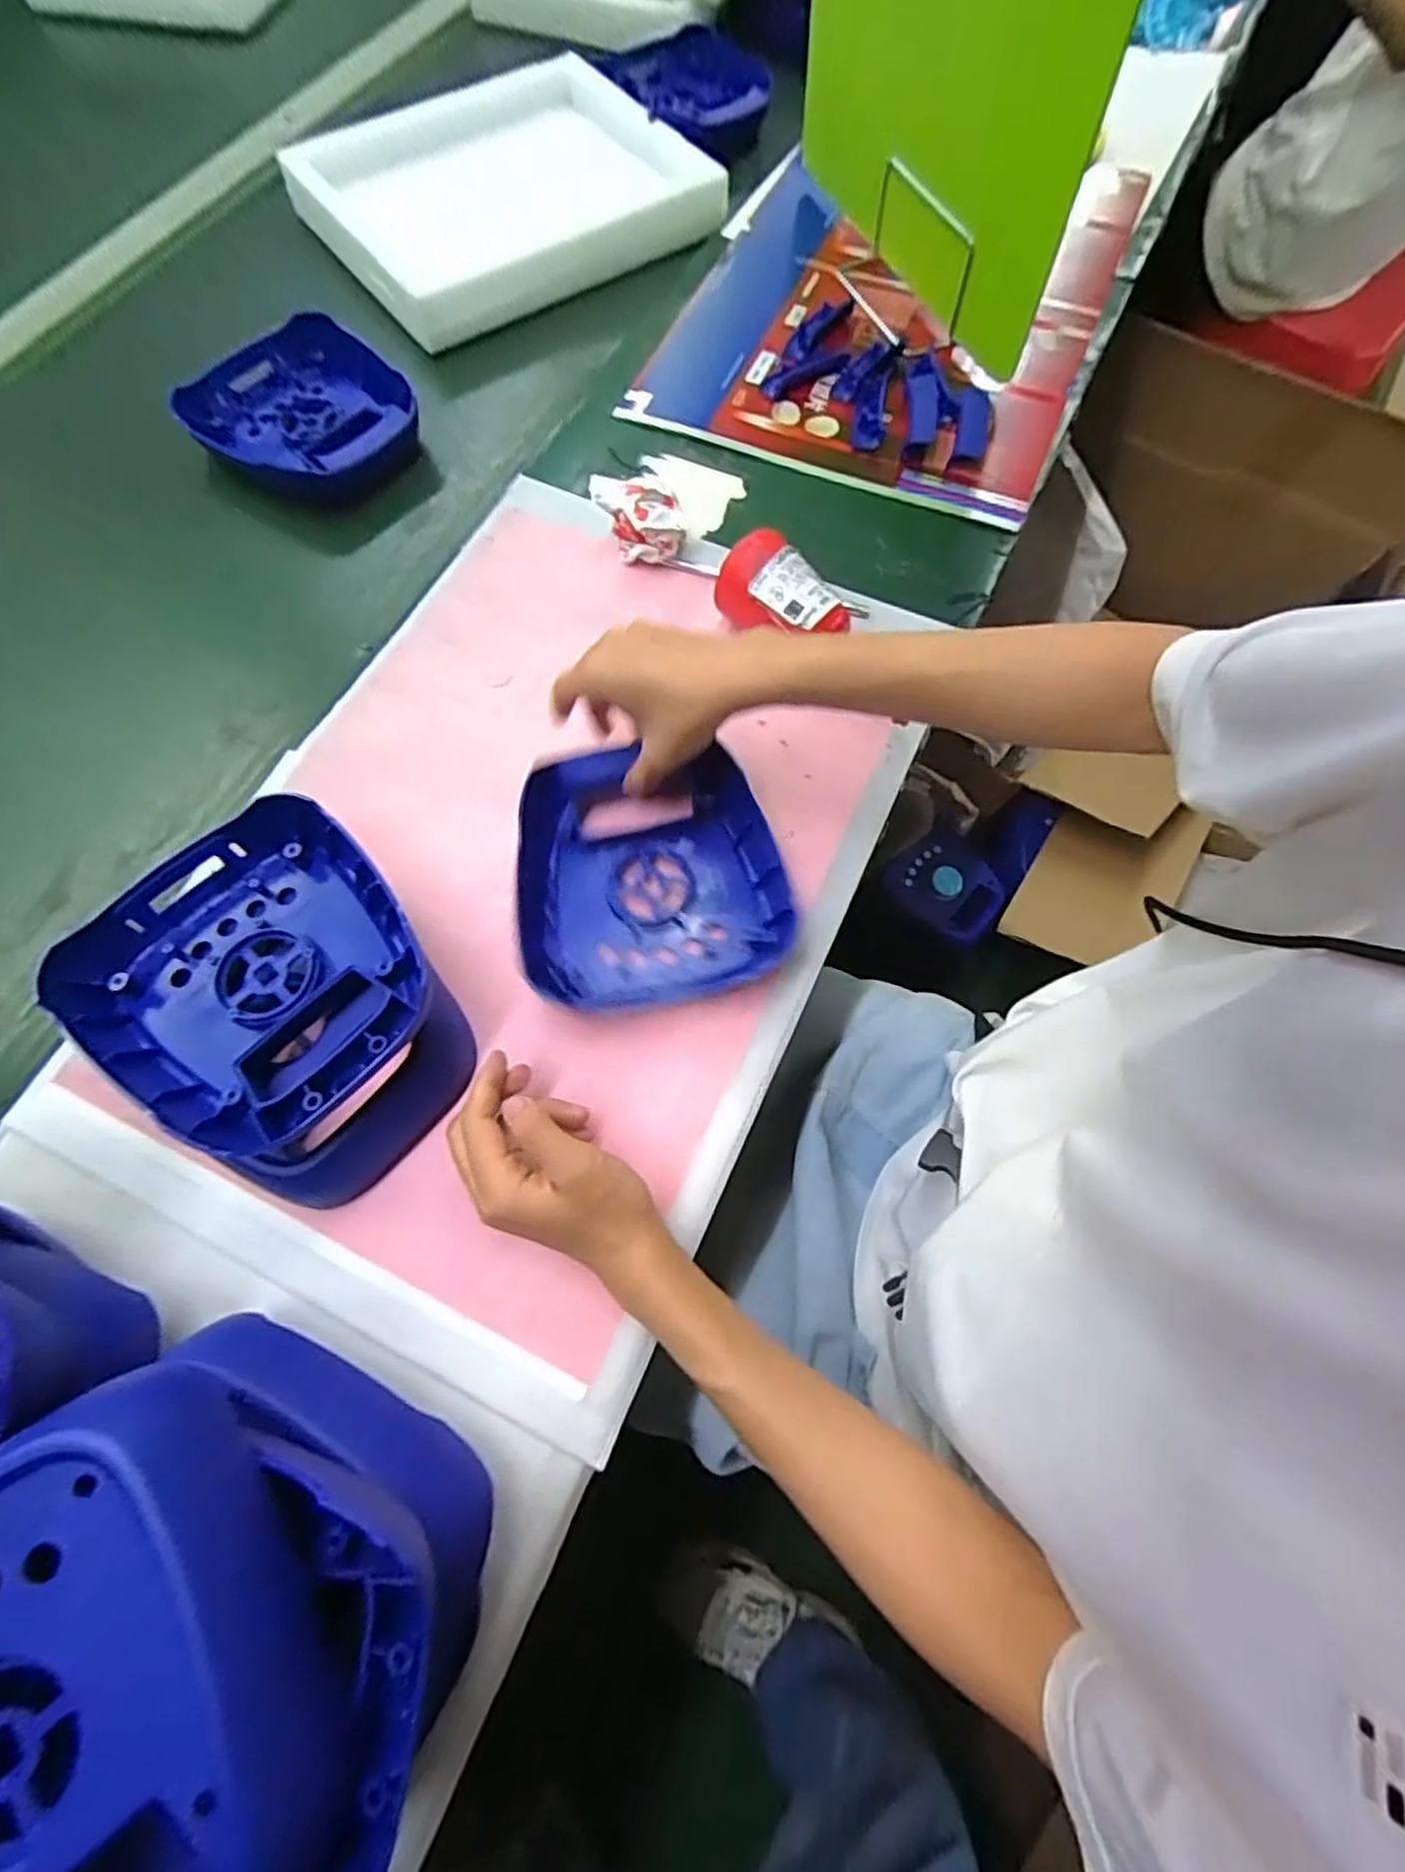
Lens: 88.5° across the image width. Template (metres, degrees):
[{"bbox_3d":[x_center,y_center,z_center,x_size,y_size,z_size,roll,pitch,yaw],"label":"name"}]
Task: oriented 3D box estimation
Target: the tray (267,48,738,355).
[{"bbox_3d":[-0.180,-0.715,0.691,0.362,0.068,0.248,-29,74,-10],"label":"tray"}]

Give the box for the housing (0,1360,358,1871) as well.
[{"bbox_3d":[-0.212,0.261,0.237,0.166,0.052,0.173,-40,75,-14],"label":"housing"}]

